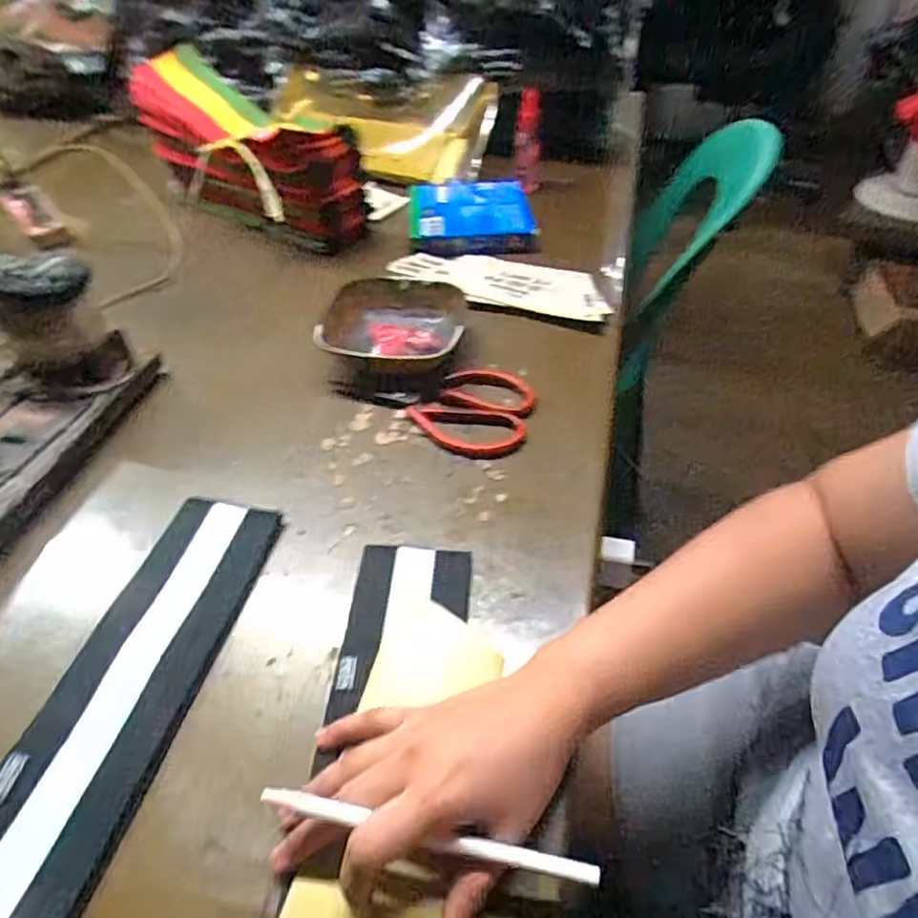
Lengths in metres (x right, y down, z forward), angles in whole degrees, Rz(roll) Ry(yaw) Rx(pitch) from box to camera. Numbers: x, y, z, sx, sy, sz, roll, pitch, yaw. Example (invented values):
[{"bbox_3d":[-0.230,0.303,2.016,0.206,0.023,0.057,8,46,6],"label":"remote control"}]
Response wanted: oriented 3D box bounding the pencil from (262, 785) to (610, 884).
[{"bbox_3d":[-0.015,0.177,0.298,0.161,0.004,0.008,12,46,4],"label":"pencil"}]

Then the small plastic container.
[{"bbox_3d":[-0.062,-0.125,0.603,0.133,0.039,0.123,-3,46,0],"label":"small plastic container"}]

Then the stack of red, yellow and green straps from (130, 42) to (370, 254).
[{"bbox_3d":[-0.249,-0.361,0.760,0.296,0.149,0.123,33,56,29],"label":"stack of red, yellow and green straps"}]

